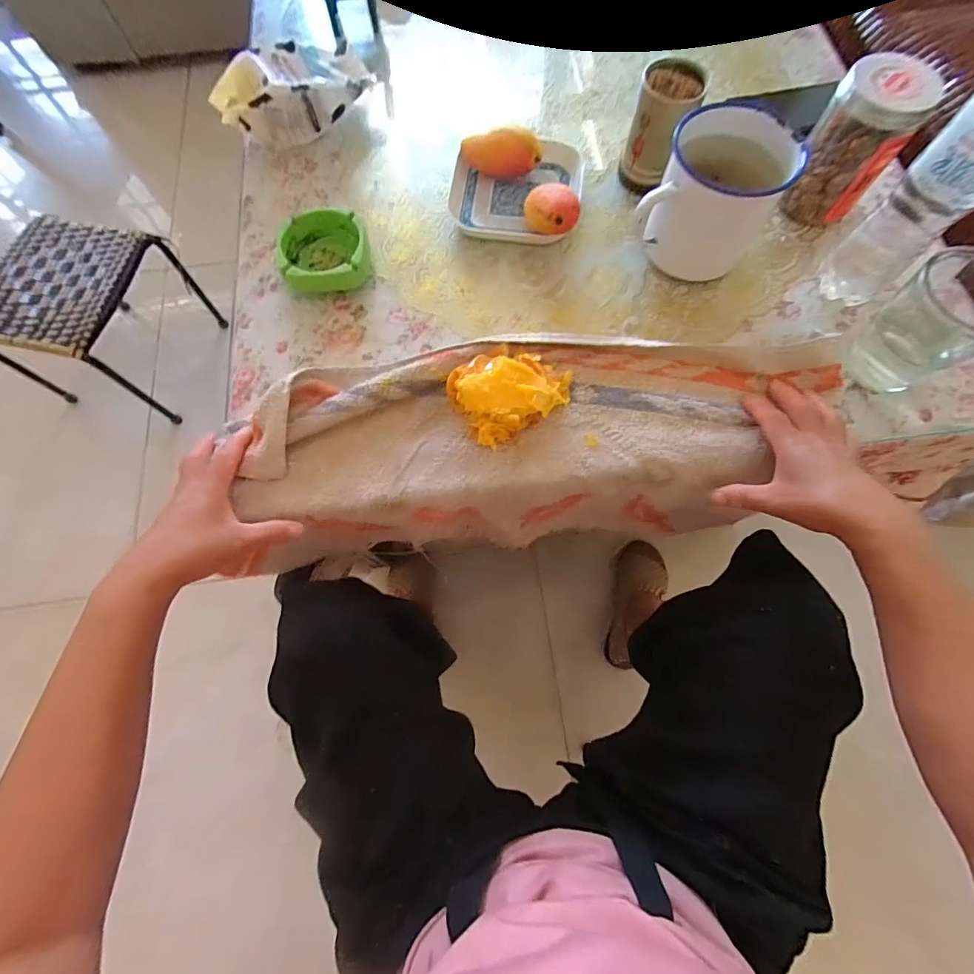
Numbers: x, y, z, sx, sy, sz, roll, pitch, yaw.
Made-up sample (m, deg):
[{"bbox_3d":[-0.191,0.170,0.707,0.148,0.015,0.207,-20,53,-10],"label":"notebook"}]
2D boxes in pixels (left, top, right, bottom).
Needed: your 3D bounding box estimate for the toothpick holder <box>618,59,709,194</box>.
[{"bbox_3d":[0.188,-0.388,0.502,0.066,0.096,0.077,20,72,6],"label":"toothpick holder"}]

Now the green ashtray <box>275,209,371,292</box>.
[{"bbox_3d":[-0.175,-0.253,0.495,0.096,0.036,0.092,-9,71,-4],"label":"green ashtray"}]

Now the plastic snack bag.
[{"bbox_3d":[-0.234,-0.479,0.551,0.185,0.063,0.081,-24,73,-9],"label":"plastic snack bag"}]

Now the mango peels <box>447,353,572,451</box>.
[{"bbox_3d":[0.023,-0.098,0.437,0.106,0.027,0.086,-31,74,-11],"label":"mango peels"}]

